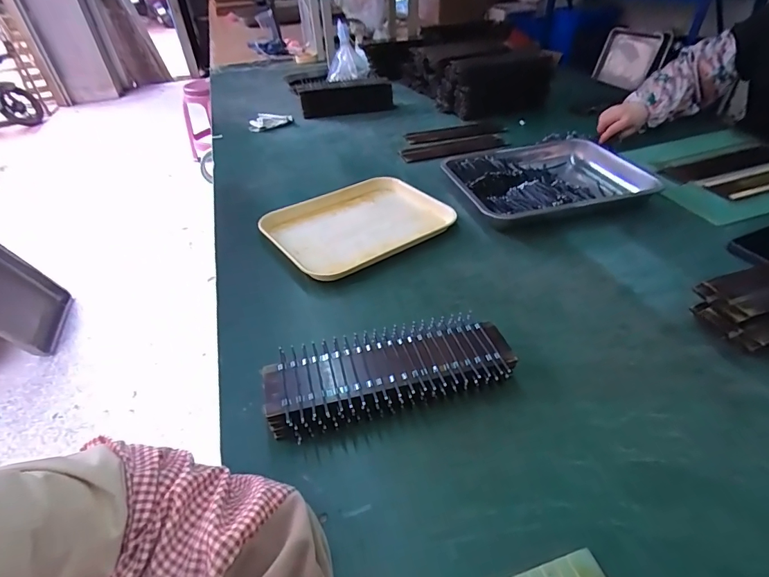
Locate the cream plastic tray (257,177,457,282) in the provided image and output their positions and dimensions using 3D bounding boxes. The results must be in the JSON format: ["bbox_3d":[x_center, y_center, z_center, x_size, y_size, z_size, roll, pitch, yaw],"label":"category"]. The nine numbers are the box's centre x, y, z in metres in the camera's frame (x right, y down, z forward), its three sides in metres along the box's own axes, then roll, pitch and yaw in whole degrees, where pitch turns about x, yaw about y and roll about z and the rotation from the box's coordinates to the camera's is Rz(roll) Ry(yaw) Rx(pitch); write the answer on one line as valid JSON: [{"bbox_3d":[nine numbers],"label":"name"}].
[{"bbox_3d":[-0.046,-0.117,0.723,0.296,0.026,0.219,-27,44,-26],"label":"cream plastic tray"}]

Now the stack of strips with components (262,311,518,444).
[{"bbox_3d":[0.001,0.088,0.468,0.270,0.042,0.128,-13,39,-11],"label":"stack of strips with components"}]

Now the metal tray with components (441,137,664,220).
[{"bbox_3d":[0.325,-0.216,0.815,0.372,0.045,0.270,-10,39,-8],"label":"metal tray with components"}]

